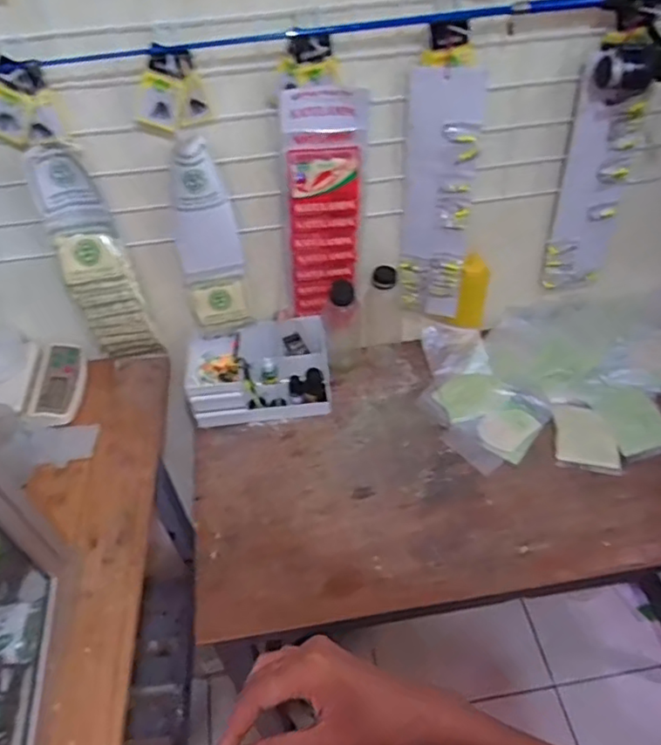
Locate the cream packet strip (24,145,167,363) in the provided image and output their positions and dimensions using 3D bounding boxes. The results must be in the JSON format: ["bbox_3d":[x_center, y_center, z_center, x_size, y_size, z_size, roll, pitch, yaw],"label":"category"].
[{"bbox_3d":[-0.340,-0.148,0.909,0.099,0.363,0.041,-7,47,-3],"label":"cream packet strip"}]

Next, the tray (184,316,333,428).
[{"bbox_3d":[-0.120,0.001,1.050,0.231,0.112,0.138,-7,47,-4],"label":"tray"}]

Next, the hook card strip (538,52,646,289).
[{"bbox_3d":[0.403,-0.286,0.955,0.109,0.372,0.035,-4,46,0],"label":"hook card strip"}]

